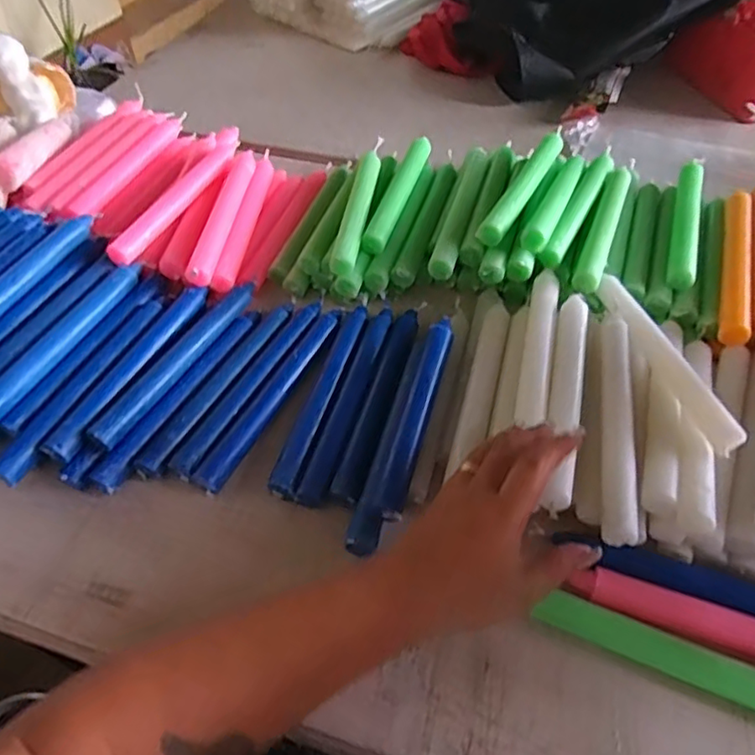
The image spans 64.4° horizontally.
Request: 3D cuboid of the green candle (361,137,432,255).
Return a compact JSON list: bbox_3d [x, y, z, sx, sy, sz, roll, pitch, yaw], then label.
[{"bbox_3d":[0.024,-0.196,0.633,0.025,0.023,0.201,13,52,11],"label":"green candle"}]

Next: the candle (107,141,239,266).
[{"bbox_3d":[-0.202,-0.185,0.621,0.029,0.028,0.224,14,52,13],"label":"candle"}]

